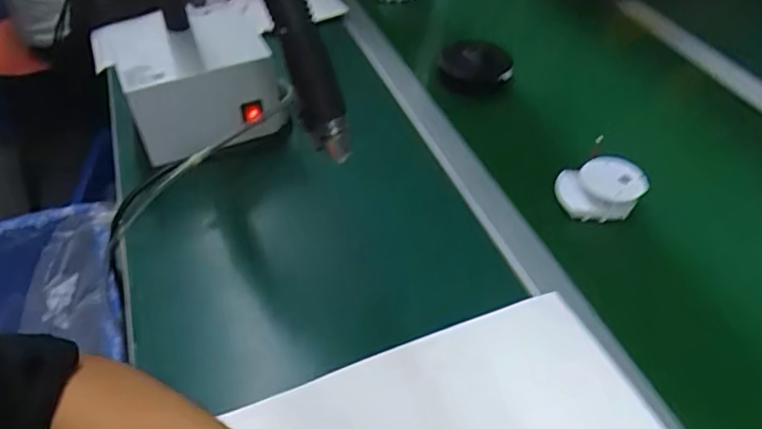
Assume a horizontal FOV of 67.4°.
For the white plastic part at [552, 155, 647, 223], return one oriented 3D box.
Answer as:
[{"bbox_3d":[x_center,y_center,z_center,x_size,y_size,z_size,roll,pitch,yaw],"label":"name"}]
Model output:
[{"bbox_3d":[0.229,-0.027,0.603,0.091,0.039,0.063,-1,45,-3],"label":"white plastic part"}]

